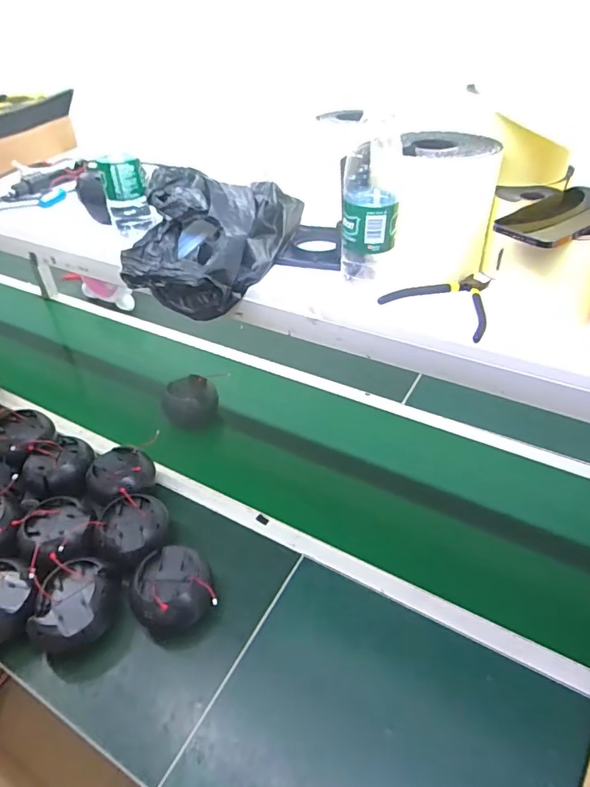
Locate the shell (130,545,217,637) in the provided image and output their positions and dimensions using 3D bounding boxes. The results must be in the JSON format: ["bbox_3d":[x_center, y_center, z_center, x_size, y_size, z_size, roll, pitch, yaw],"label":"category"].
[{"bbox_3d":[-0.200,0.320,0.798,0.123,0.100,0.118,-1,40,1],"label":"shell"}]

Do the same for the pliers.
[{"bbox_3d":[0.193,-0.119,0.593,0.134,0.013,0.131,30,49,32],"label":"pliers"}]

